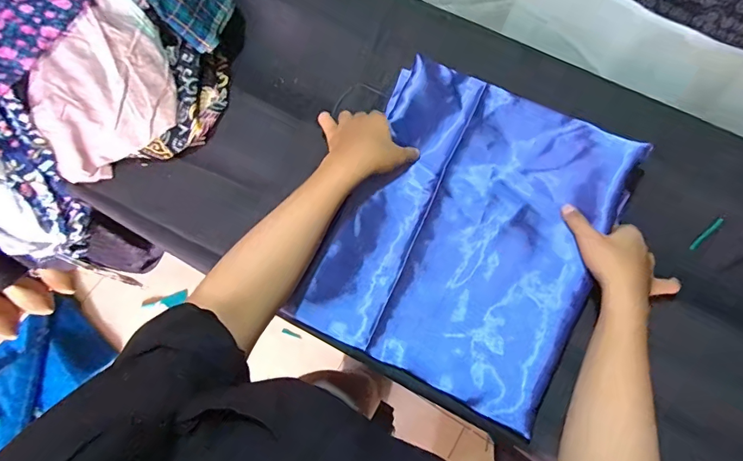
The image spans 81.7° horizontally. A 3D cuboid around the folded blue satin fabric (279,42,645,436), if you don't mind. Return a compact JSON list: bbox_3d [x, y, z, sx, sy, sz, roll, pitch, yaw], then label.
[{"bbox_3d":[0.110,-0.011,0.486,0.285,0.040,0.363,25,74,8],"label":"folded blue satin fabric"}]

